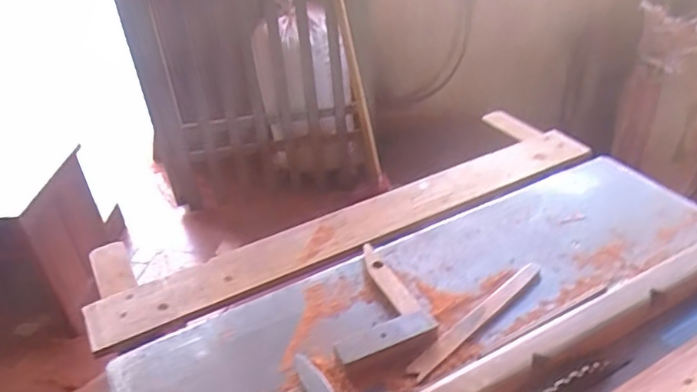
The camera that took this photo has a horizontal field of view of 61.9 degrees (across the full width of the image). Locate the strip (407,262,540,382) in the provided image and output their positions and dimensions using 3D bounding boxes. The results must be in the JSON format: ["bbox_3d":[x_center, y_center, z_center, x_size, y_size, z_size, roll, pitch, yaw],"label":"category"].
[{"bbox_3d":[0.171,0.155,0.752,0.254,0.009,0.026,-32,43,-31],"label":"strip"}]

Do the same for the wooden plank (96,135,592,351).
[{"bbox_3d":[0.037,0.040,0.944,0.875,0.024,0.112,-21,39,-20],"label":"wooden plank"}]

